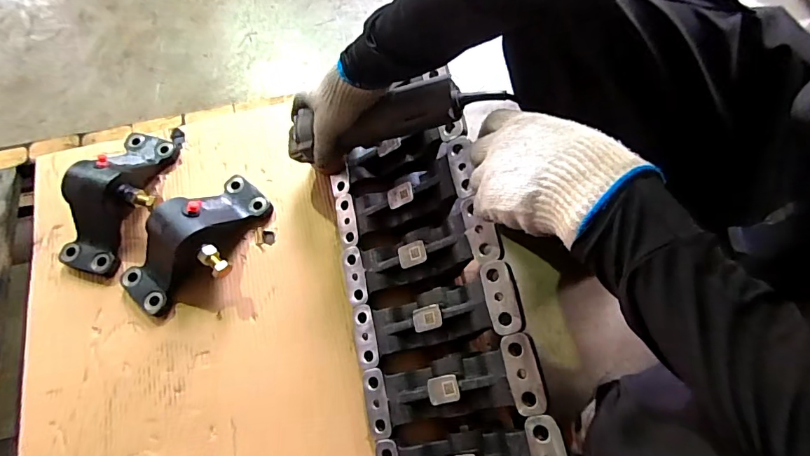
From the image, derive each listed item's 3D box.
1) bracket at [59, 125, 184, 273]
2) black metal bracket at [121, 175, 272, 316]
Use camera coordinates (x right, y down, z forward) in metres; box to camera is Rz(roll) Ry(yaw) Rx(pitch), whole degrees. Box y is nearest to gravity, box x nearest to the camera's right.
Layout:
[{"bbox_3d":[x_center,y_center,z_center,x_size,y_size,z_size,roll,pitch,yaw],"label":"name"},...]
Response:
[{"bbox_3d":[-0.431,-0.060,0.657,0.122,0.085,0.253,9,71,4],"label":"bracket"},{"bbox_3d":[-0.298,0.022,0.624,0.121,0.087,0.230,42,76,14],"label":"black metal bracket"}]

